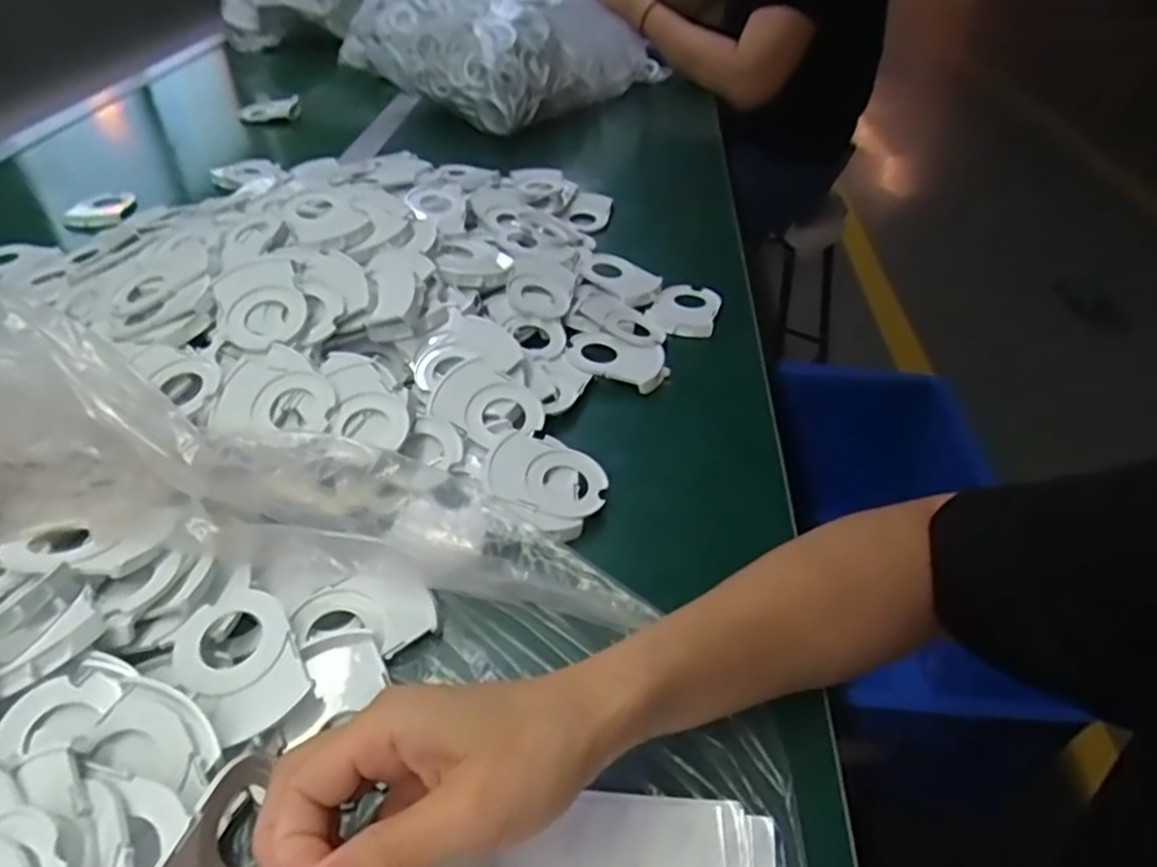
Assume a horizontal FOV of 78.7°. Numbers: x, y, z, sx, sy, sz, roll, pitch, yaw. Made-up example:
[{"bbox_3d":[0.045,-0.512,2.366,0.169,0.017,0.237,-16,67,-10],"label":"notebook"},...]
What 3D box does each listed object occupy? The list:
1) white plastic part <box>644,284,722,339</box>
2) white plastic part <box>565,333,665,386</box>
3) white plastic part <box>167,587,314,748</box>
[{"bbox_3d":[0.093,-0.109,0.620,0.057,0.015,0.062,14,43,14],"label":"white plastic part"},{"bbox_3d":[0.029,-0.061,0.557,0.073,0.008,0.052,13,43,12],"label":"white plastic part"},{"bbox_3d":[-0.163,0.108,0.341,0.050,0.012,0.076,-31,51,-31],"label":"white plastic part"}]

